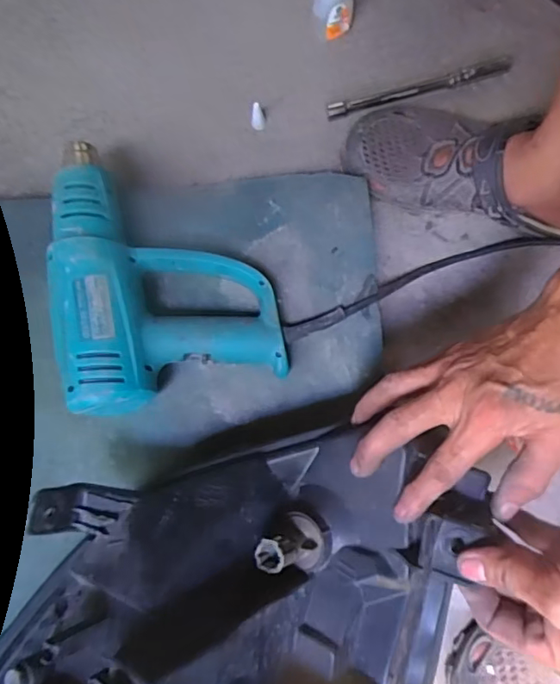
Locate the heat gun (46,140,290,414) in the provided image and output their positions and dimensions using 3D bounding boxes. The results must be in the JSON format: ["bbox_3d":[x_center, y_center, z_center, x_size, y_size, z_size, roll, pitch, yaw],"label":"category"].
[{"bbox_3d":[-0.107,-0.067,0.474,0.176,0.077,0.234,-15,78,-3],"label":"heat gun"}]

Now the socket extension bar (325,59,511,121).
[{"bbox_3d":[0.148,-0.271,0.578,0.203,0.010,0.019,-15,78,-3],"label":"socket extension bar"}]

